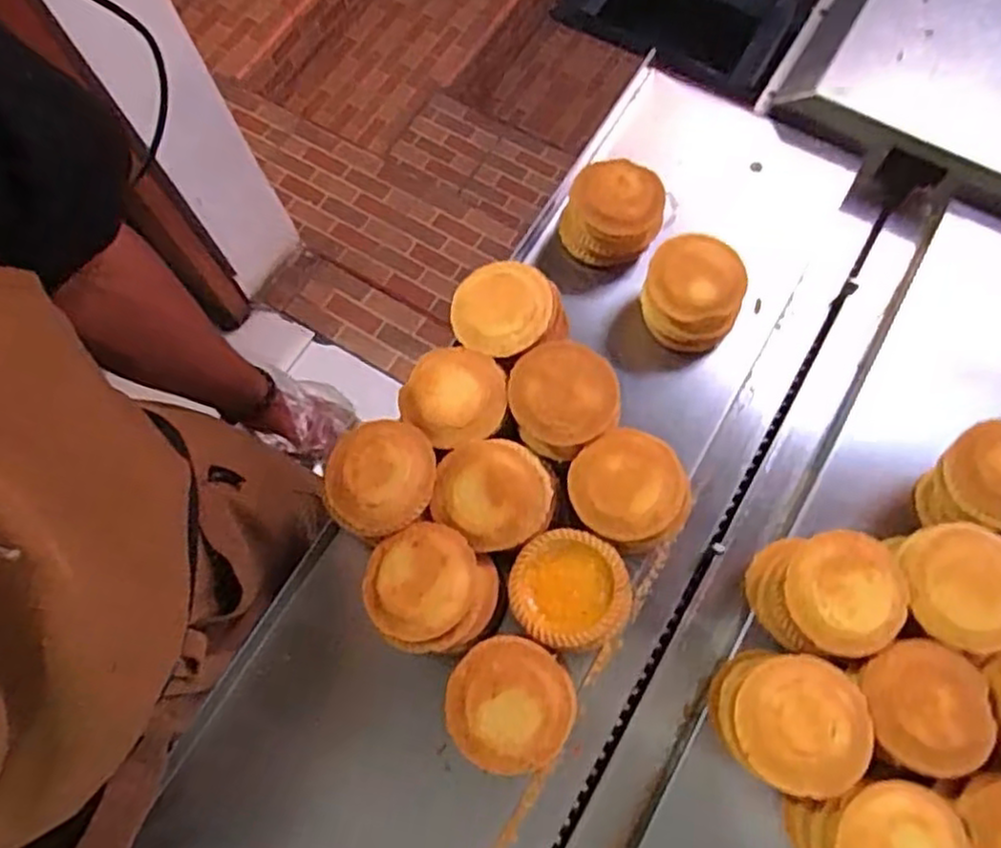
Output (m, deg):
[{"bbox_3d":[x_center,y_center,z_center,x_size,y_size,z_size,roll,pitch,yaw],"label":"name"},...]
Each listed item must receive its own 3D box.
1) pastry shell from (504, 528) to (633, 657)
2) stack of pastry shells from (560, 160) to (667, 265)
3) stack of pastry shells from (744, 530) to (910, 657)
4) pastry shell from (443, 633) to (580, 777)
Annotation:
[{"bbox_3d":[0.044,0.103,0.451,0.074,0.014,0.070,-1,69,2],"label":"pastry shell"},{"bbox_3d":[0.090,-0.170,0.582,0.078,0.062,0.065,19,71,9],"label":"stack of pastry shells"},{"bbox_3d":[0.207,0.108,0.466,0.077,0.078,0.079,1,69,3],"label":"stack of pastry shells"},{"bbox_3d":[0.006,0.164,0.423,0.073,0.016,0.072,10,70,6],"label":"pastry shell"}]

